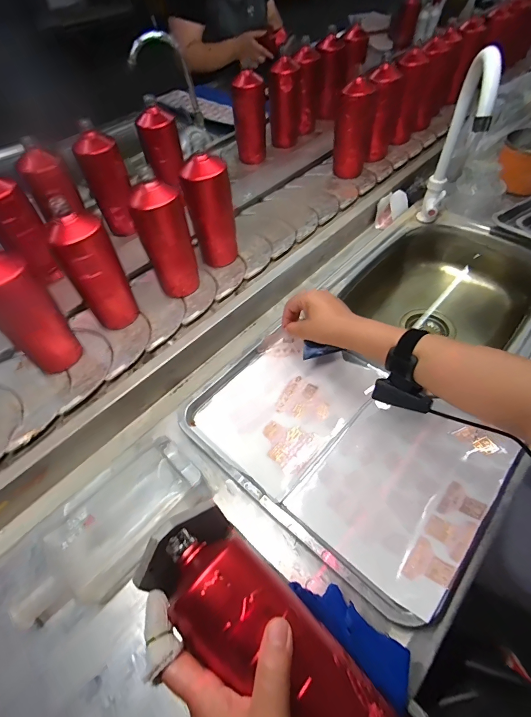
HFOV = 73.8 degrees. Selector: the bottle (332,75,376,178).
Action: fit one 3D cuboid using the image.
[{"bbox_3d":[0.201,-0.520,0.809,0.076,0.179,0.074,10,56,10],"label":"bottle"}]

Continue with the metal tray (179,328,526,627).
[{"bbox_3d":[0.094,0.101,0.473,0.381,0.041,0.274,35,64,24],"label":"metal tray"}]

